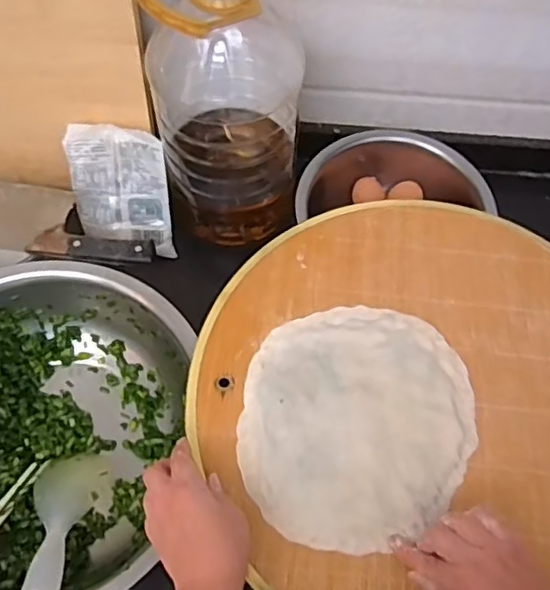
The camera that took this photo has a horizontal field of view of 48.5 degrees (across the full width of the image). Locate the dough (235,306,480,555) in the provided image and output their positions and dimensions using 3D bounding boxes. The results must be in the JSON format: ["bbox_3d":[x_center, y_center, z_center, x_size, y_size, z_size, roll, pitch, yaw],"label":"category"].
[{"bbox_3d":[0.078,0.115,0.567,0.211,0.016,0.223,8,62,2],"label":"dough"}]

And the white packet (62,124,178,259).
[{"bbox_3d":[-0.184,-0.121,0.726,0.114,0.157,0.019,3,30,5],"label":"white packet"}]

